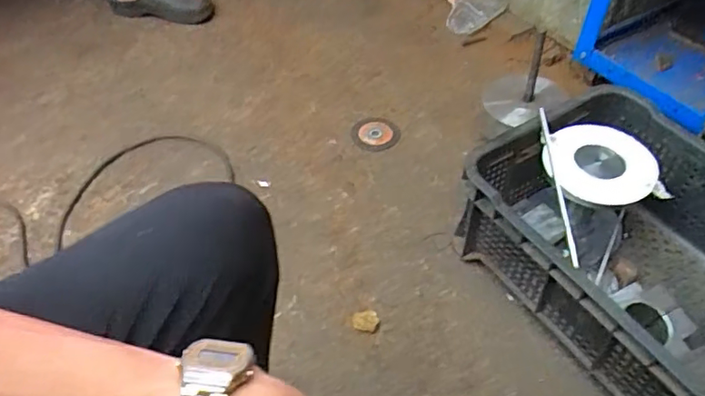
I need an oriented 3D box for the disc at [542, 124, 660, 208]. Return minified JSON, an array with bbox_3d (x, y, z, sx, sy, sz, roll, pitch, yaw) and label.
[{"bbox_3d":[0.371,-0.053,0.853,0.151,0.018,0.133,-6,63,15],"label":"disc"}]

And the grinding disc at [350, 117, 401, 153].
[{"bbox_3d":[0.048,-0.131,1.155,0.097,0.013,0.098,-1,48,2],"label":"grinding disc"}]

